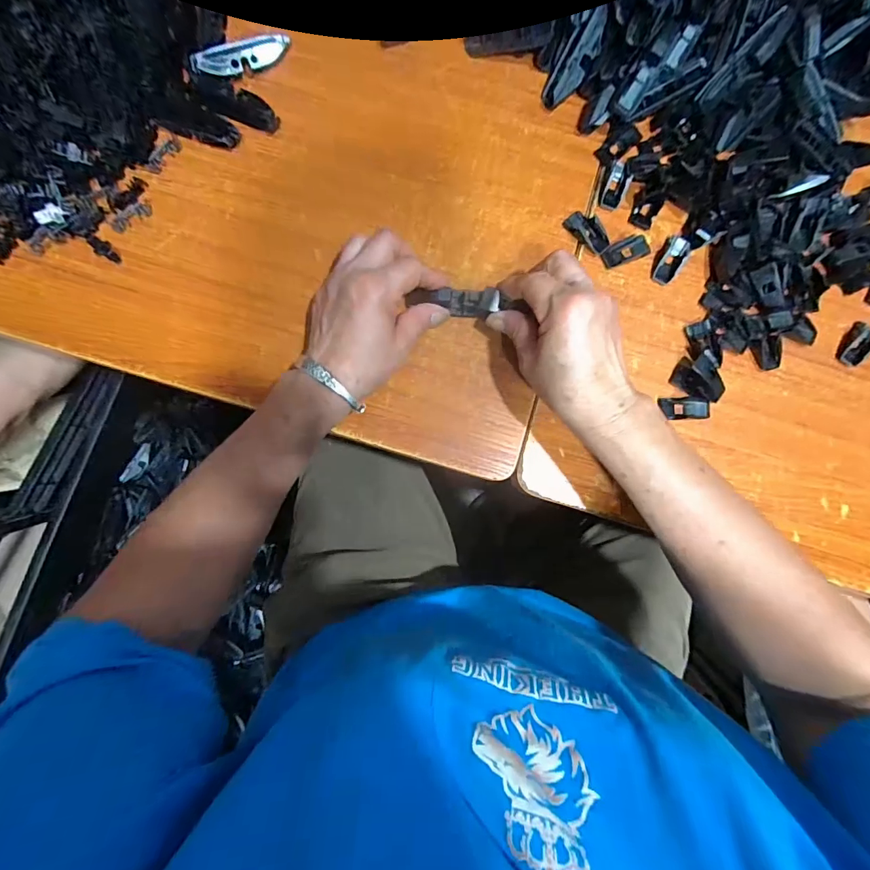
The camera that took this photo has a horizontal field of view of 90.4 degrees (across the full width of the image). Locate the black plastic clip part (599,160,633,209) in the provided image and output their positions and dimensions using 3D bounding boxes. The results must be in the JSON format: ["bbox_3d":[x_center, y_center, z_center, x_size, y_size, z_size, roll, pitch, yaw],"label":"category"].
[{"bbox_3d":[0.154,-0.213,0.366,0.019,0.010,0.039,21,85,0],"label":"black plastic clip part"}]

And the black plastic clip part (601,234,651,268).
[{"bbox_3d":[0.163,-0.157,0.367,0.042,0.006,0.019,-21,87,-3],"label":"black plastic clip part"}]

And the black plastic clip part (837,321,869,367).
[{"bbox_3d":[0.364,-0.079,0.369,0.023,0.007,0.041,33,85,1],"label":"black plastic clip part"}]

